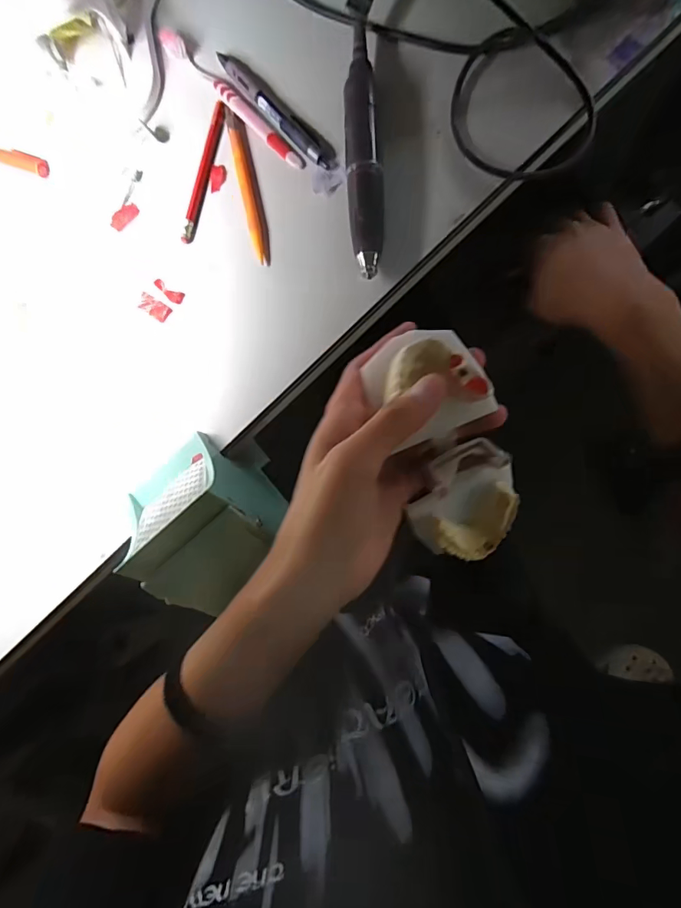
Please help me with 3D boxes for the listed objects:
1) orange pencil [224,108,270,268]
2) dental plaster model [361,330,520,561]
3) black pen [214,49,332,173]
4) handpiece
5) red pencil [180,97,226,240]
[{"bbox_3d":[-0.073,-0.210,0.353,0.013,0.006,0.130,-13,81,8],"label":"orange pencil"},{"bbox_3d":[0.067,0.004,0.268,0.066,0.051,0.145,-19,110,7],"label":"dental plaster model"},{"bbox_3d":[-0.055,-0.270,0.355,0.015,0.008,0.139,-39,78,3],"label":"black pen"},{"bbox_3d":[0.017,-0.219,0.333,0.024,0.025,0.187,-4,82,9],"label":"handpiece"},{"bbox_3d":[-0.110,-0.225,0.363,0.010,0.008,0.115,14,85,11],"label":"red pencil"}]

